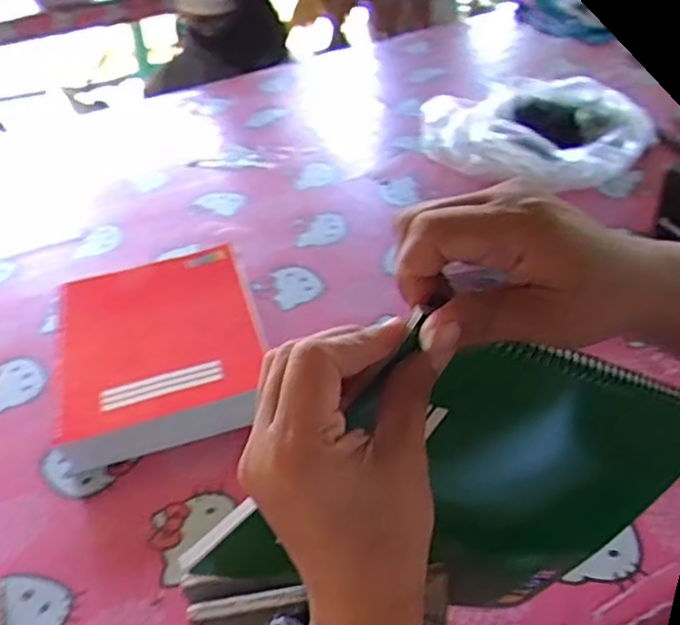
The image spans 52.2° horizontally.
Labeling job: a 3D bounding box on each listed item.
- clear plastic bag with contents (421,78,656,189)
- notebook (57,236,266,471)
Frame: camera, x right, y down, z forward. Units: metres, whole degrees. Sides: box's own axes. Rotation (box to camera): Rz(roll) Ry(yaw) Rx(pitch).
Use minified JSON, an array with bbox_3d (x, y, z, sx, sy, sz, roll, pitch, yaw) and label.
[{"bbox_3d":[0.271,-0.276,1.030,0.365,0.071,0.229,29,50,36],"label":"clear plastic bag with contents"},{"bbox_3d":[-0.186,0.034,0.722,0.207,0.044,0.269,-16,39,-11],"label":"notebook"}]

